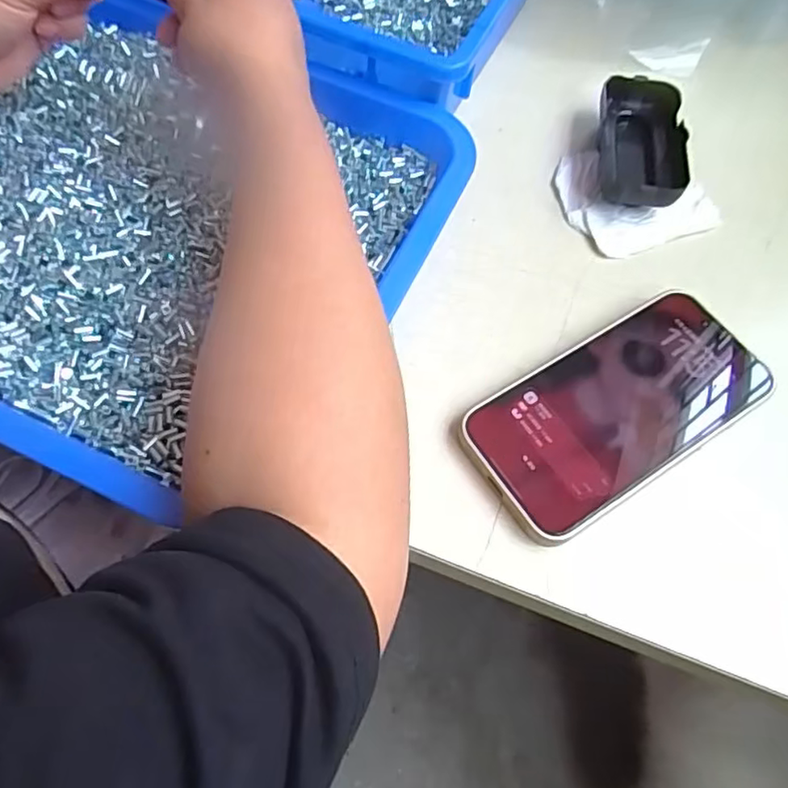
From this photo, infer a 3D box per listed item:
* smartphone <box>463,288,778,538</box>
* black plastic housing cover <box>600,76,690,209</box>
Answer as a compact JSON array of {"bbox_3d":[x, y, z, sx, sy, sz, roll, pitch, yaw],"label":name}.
[{"bbox_3d":[0.118,0.005,0.325,0.163,0.010,0.079,-29,67,-16],"label":"smartphone"},{"bbox_3d":[0.164,-0.164,0.407,0.049,0.025,0.107,8,62,1],"label":"black plastic housing cover"}]

